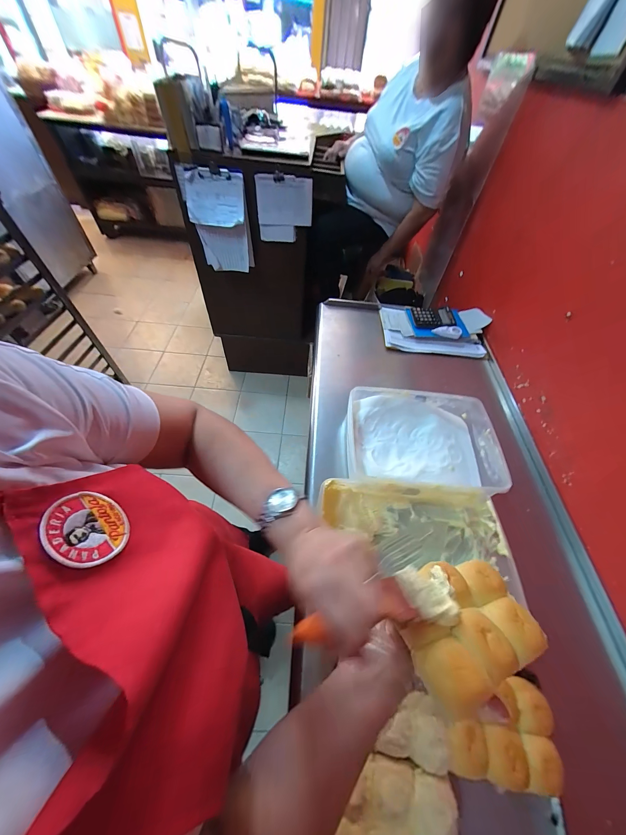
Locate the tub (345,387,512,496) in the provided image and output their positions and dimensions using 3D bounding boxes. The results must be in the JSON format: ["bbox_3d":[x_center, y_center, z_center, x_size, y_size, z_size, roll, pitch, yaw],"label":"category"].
[{"bbox_3d":[0.251,0.058,0.652,0.341,0.077,0.256,6,55,-1],"label":"tub"}]

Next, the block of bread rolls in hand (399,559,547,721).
[{"bbox_3d":[0.168,0.217,0.299,0.145,0.047,0.106,-16,57,-16],"label":"block of bread rolls in hand"}]

